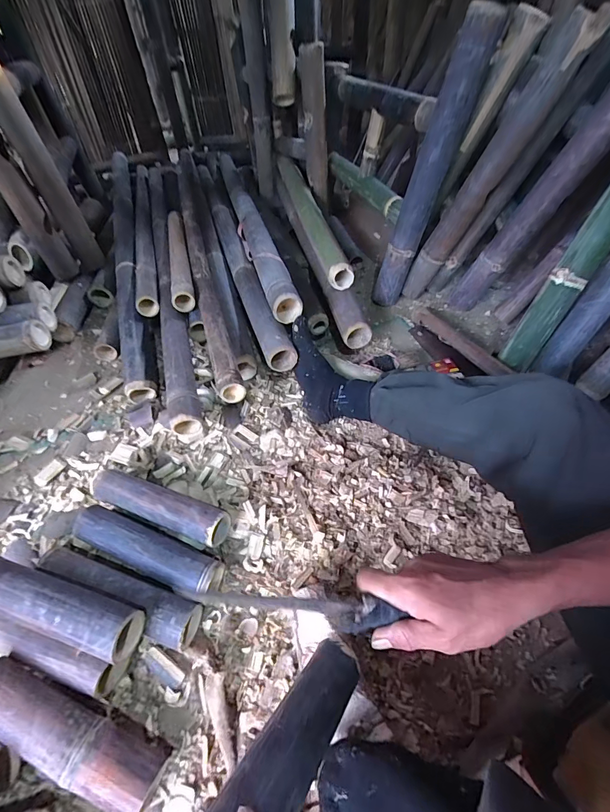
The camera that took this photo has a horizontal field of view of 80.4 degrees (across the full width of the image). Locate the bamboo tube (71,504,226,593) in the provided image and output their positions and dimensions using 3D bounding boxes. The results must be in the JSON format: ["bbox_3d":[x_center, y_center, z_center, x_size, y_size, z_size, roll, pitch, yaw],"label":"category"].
[{"bbox_3d":[-0.254,0.234,0.582,0.264,0.058,0.063,15,52,16],"label":"bamboo tube"}]

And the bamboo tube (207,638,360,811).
[{"bbox_3d":[-0.018,0.317,0.321,0.054,0.045,0.252,29,20,25],"label":"bamboo tube"}]

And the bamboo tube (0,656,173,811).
[{"bbox_3d":[-0.290,0.396,0.437,0.260,0.073,0.065,15,52,15],"label":"bamboo tube"}]

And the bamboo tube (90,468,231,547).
[{"bbox_3d":[-0.251,0.171,0.633,0.253,0.065,0.073,15,52,16],"label":"bamboo tube"}]

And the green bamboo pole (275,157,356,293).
[{"bbox_3d":[0.007,-0.655,1.190,0.083,0.060,0.885,-10,49,-5],"label":"green bamboo pole"}]

